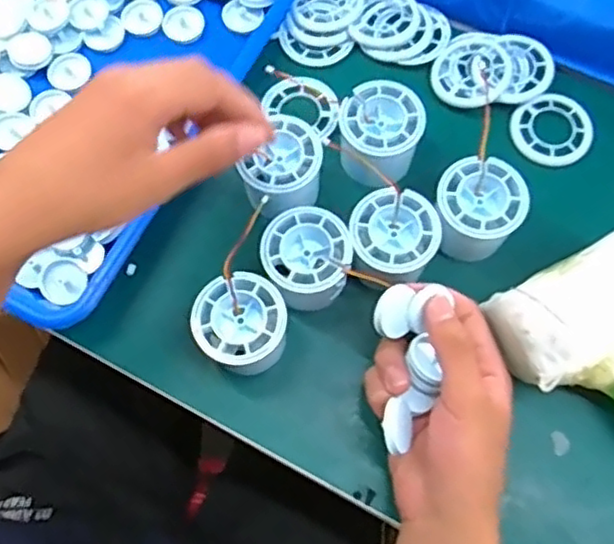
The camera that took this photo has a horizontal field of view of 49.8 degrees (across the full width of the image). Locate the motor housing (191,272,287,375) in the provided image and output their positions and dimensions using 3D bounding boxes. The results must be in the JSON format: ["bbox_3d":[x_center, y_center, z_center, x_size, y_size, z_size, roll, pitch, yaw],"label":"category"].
[{"bbox_3d":[-0.041,0.036,0.420,0.054,0.056,0.052,0,71,1],"label":"motor housing"}]

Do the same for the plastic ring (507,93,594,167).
[{"bbox_3d":[0.178,-0.102,0.479,0.056,0.010,0.053,0,71,1],"label":"plastic ring"}]

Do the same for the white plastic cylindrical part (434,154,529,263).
[{"bbox_3d":[0.111,-0.040,0.438,0.054,0.050,0.054,0,71,1],"label":"white plastic cylindrical part"}]

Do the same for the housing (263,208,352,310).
[{"bbox_3d":[0.001,-0.007,0.429,0.052,0.051,0.053,0,71,1],"label":"housing"}]

